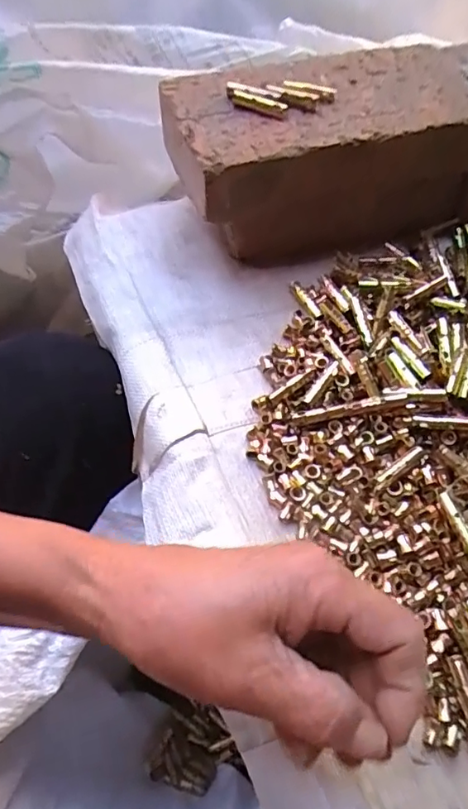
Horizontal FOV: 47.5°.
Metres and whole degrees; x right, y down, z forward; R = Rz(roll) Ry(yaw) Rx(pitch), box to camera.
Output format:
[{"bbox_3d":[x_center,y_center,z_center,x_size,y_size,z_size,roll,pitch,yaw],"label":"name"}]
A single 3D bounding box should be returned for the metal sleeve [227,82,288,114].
[{"bbox_3d":[0.016,-0.227,0.395,0.046,0.010,0.014,17,61,10],"label":"metal sleeve"}]

